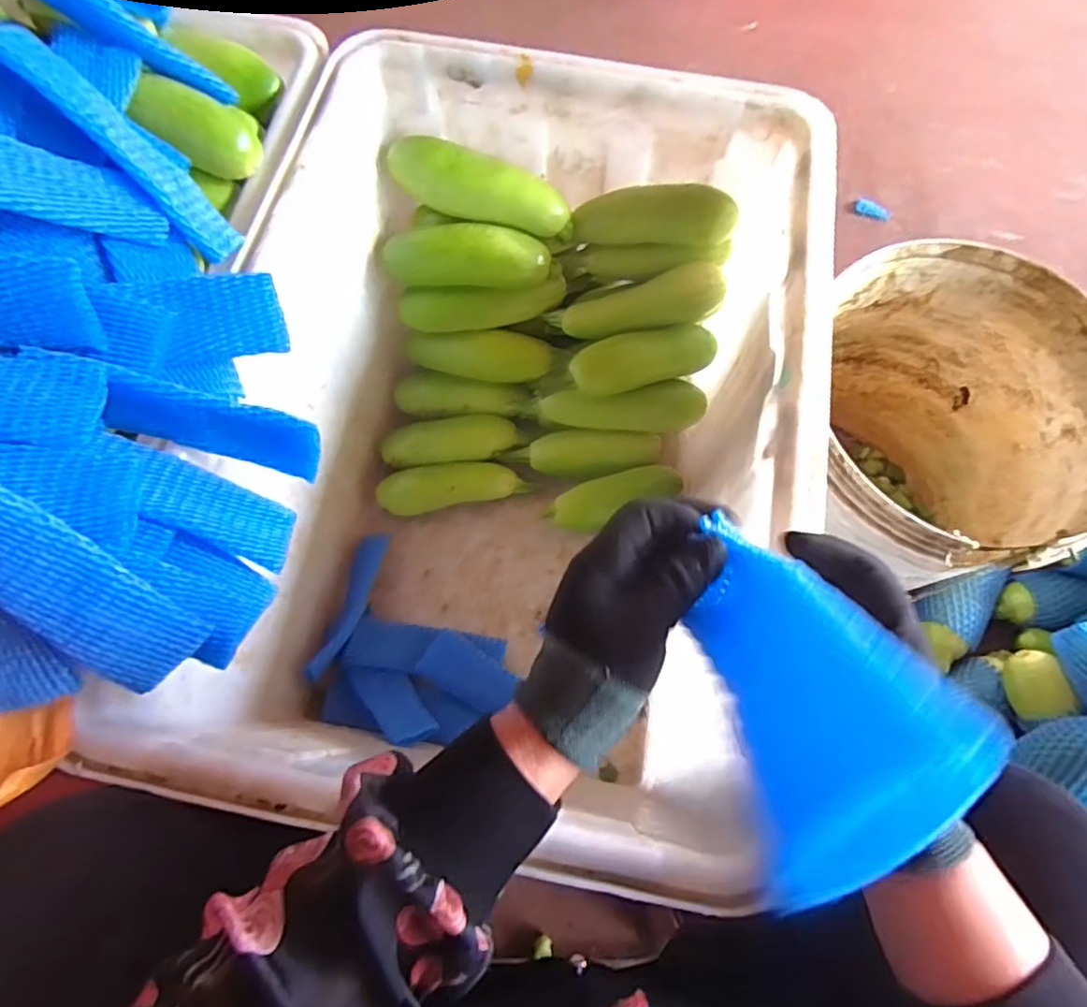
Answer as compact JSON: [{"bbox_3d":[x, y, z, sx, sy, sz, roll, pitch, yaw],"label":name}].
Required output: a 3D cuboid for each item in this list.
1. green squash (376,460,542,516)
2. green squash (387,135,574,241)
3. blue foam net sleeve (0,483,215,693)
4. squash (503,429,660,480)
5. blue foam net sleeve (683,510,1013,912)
[{"bbox_3d":[-0.111,-0.017,0.794,0.196,0.061,0.054,-11,70,-5],"label":"green squash"},{"bbox_3d":[-0.074,-0.341,0.667,0.212,0.065,0.059,15,70,5],"label":"green squash"},{"bbox_3d":[-0.289,0.041,0.352,0.184,0.018,0.056,48,72,-24],"label":"blue foam net sleeve"},{"bbox_3d":[0.053,-0.065,0.820,0.210,0.054,0.051,1,69,0],"label":"squash"},{"bbox_3d":[0.099,0.064,0.221,0.065,0.159,0.039,-38,103,15],"label":"blue foam net sleeve"}]

